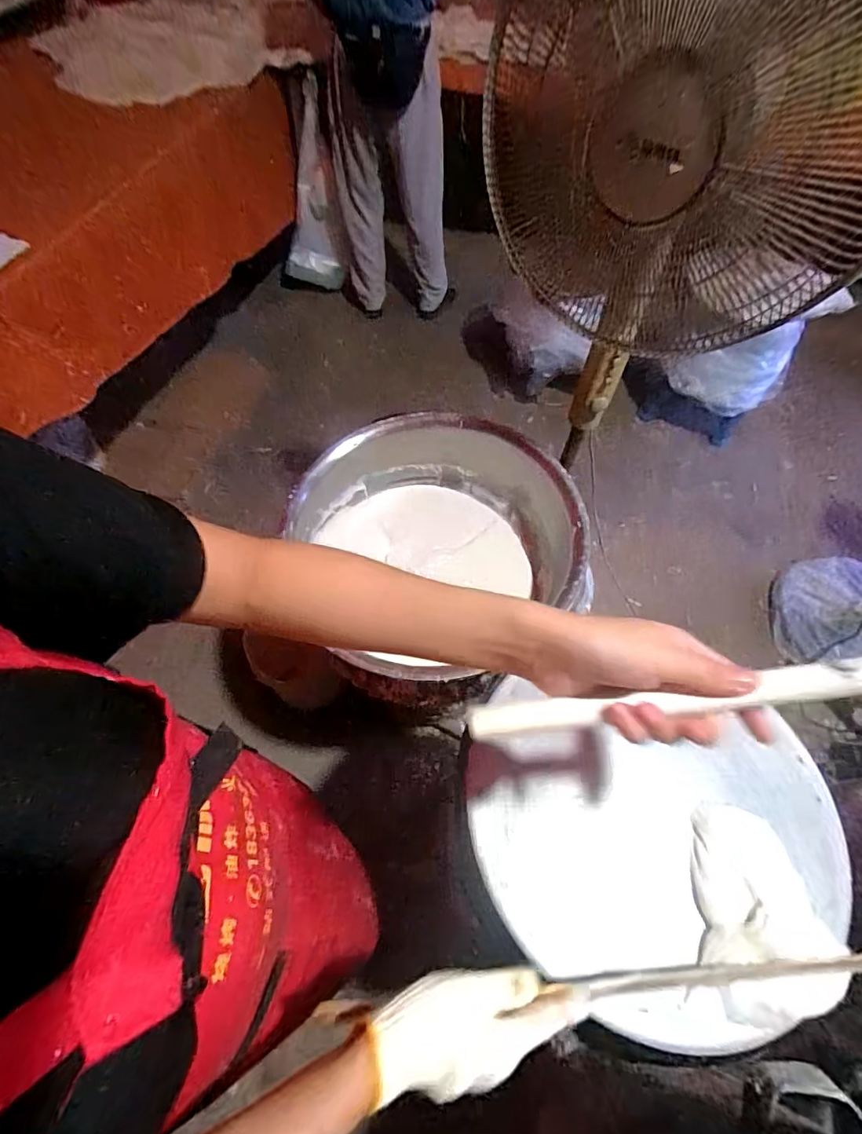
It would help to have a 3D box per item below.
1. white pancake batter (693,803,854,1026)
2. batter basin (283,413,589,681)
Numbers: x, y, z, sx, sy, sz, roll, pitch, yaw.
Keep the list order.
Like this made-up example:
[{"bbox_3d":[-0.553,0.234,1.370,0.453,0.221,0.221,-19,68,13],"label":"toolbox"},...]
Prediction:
[{"bbox_3d":[0.305,0.315,0.446,0.120,0.032,0.162,12,59,5],"label":"white pancake batter"},{"bbox_3d":[-0.013,-0.061,0.893,0.485,0.169,0.458,1,58,-2],"label":"batter basin"}]

